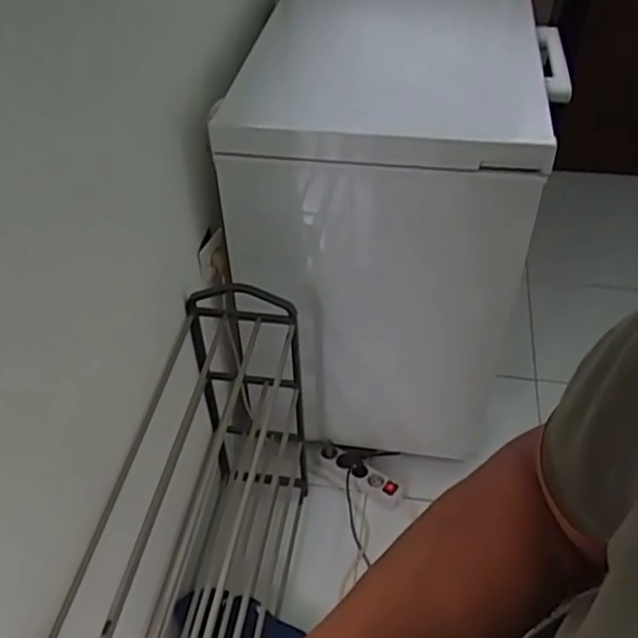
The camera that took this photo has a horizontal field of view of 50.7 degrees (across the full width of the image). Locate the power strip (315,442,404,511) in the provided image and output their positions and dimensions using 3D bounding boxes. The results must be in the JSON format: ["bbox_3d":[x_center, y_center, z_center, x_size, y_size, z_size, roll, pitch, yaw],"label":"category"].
[{"bbox_3d":[0.094,0.362,1.566,0.227,0.047,0.077,27,51,26],"label":"power strip"}]

